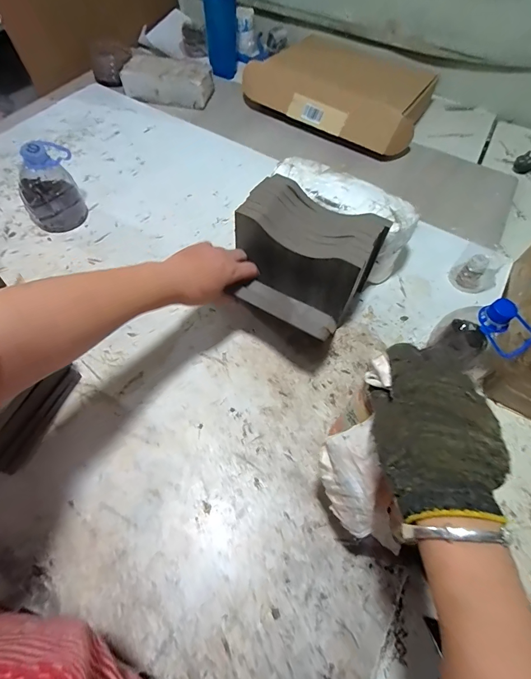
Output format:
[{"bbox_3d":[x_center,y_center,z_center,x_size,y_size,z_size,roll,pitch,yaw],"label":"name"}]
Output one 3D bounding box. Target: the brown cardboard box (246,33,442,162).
[{"bbox_3d":[0.197,-0.641,0.921,0.460,0.108,0.353,32,63,15],"label":"brown cardboard box"}]

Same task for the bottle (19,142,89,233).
[{"bbox_3d":[-0.381,-0.271,0.639,0.093,0.144,0.075,-11,59,-10],"label":"bottle"}]

